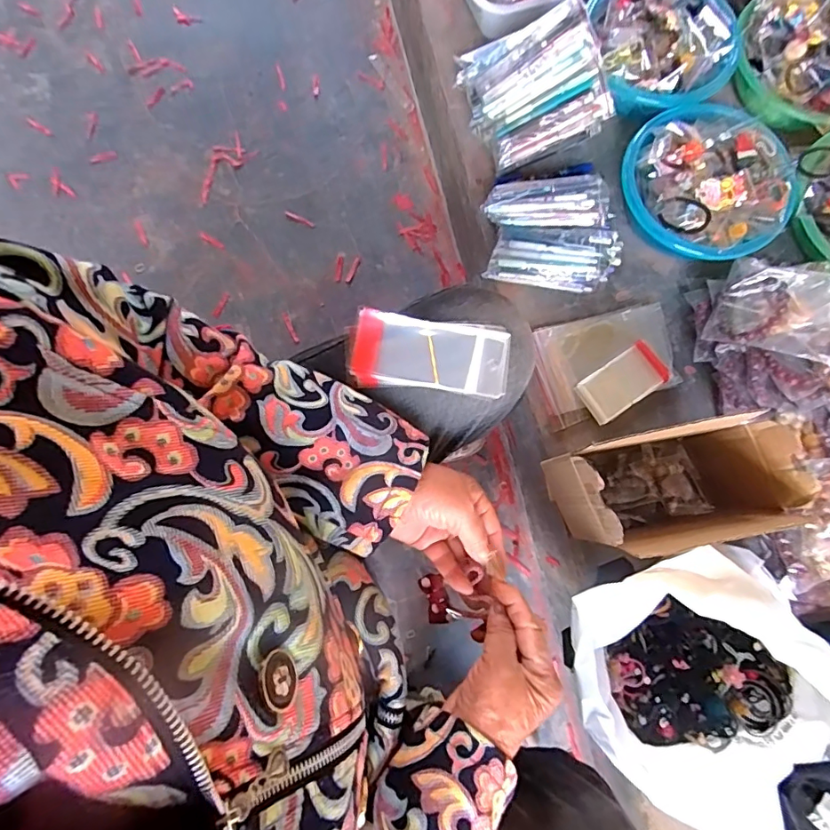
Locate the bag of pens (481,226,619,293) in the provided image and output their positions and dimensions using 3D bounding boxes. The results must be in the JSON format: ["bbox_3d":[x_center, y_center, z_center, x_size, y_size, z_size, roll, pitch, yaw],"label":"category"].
[{"bbox_3d":[0.193,-0.214,0.678,0.183,0.053,0.078,5,78,-1],"label":"bag of pens"}]

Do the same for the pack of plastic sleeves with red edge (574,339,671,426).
[{"bbox_3d":[0.281,-0.045,0.666,0.119,0.007,0.064,-34,81,-8],"label":"pack of plastic sleeves with red edge"}]

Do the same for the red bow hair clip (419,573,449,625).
[{"bbox_3d":[0.016,0.150,0.403,0.018,0.010,0.038,-15,71,-4],"label":"red bow hair clip"}]

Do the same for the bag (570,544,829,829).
[{"bbox_3d":[0.293,0.288,0.526,0.220,0.201,0.269,-38,82,-8],"label":"bag"}]

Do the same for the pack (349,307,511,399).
[{"bbox_3d":[0.012,-0.048,0.393,0.125,0.016,0.058,6,93,-2],"label":"pack"}]

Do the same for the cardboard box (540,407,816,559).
[{"bbox_3d":[0.281,0.081,0.563,0.207,0.165,0.112,-14,79,-4],"label":"cardboard box"}]

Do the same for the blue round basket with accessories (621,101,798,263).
[{"bbox_3d":[0.395,-0.308,0.680,0.195,0.088,0.216,-34,81,-8],"label":"blue round basket with accessories"}]

